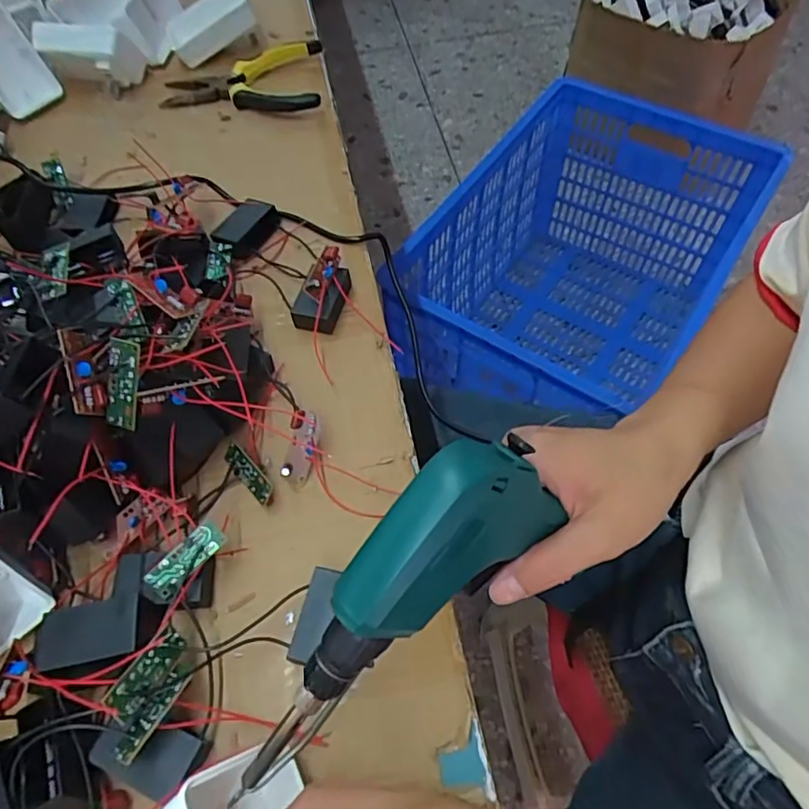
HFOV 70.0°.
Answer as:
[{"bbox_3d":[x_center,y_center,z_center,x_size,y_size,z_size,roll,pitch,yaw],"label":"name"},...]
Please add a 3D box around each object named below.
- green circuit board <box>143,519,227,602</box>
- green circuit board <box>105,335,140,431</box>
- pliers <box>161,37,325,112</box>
[{"bbox_3d":[-0.116,0.082,0.307,0.017,0.004,0.045,44,85,2],"label":"green circuit board"},{"bbox_3d":[-0.142,-0.010,0.290,0.016,0.047,0.004,17,19,14],"label":"green circuit board"},{"bbox_3d":[-0.159,-0.311,0.563,0.155,0.024,0.104,-5,59,2],"label":"pliers"}]

